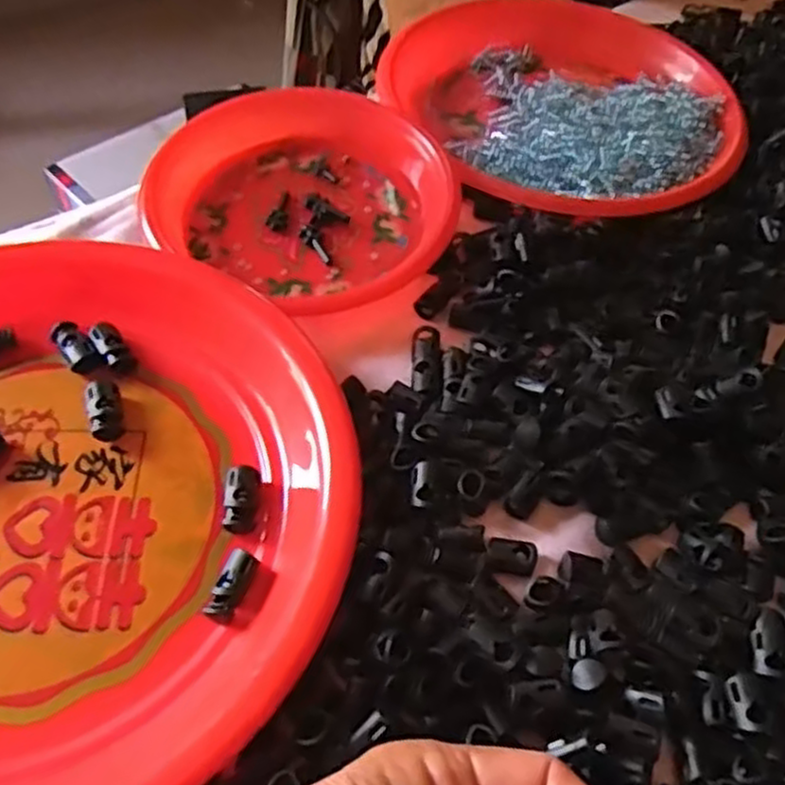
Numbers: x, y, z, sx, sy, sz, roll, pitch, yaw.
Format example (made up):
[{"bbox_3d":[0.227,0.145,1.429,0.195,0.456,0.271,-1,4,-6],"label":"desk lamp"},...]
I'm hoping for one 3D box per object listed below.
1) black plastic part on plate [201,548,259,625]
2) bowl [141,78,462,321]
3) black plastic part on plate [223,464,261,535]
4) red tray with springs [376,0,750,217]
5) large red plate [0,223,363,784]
[{"bbox_3d":[-0.061,0.073,0.285,0.012,0.007,0.026,20,54,10],"label":"black plastic part on plate"},{"bbox_3d":[-0.049,-0.109,0.405,0.157,0.036,0.149,37,59,21],"label":"bowl"},{"bbox_3d":[-0.061,0.044,0.307,0.013,0.010,0.028,0,53,-5],"label":"black plastic part on plate"},{"bbox_3d":[0.110,-0.199,0.488,0.214,0.026,0.236,-26,60,-22],"label":"red tray with springs"},{"bbox_3d":[-0.143,0.036,0.292,0.244,0.025,0.255,-5,54,-9],"label":"large red plate"}]

